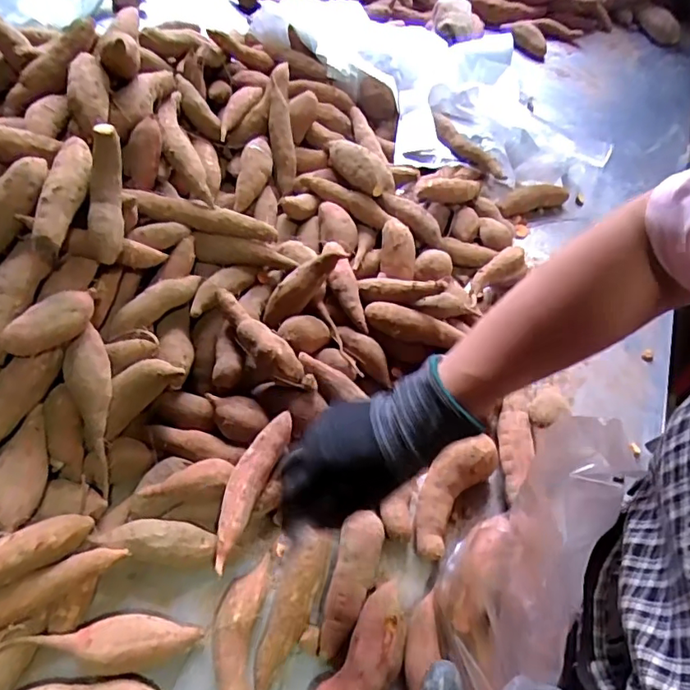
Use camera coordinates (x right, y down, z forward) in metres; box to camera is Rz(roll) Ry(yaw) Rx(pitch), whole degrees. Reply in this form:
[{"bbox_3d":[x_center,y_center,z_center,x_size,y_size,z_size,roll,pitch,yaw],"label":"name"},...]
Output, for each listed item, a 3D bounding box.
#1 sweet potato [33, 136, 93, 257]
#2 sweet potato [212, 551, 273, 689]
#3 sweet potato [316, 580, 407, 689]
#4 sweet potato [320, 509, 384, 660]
[{"bbox_3d":[-0.241,-0.134,0.472,0.031,0.031,0.128,2,54,-2],"label":"sweet potato"},{"bbox_3d":[-0.087,0.234,0.439,0.037,0.033,0.126,4,54,0],"label":"sweet potato"},{"bbox_3d":[0.021,0.246,0.432,0.046,0.040,0.118,29,58,16],"label":"sweet potato"},{"bbox_3d":[0.006,0.207,0.463,0.042,0.033,0.111,10,55,4],"label":"sweet potato"}]

